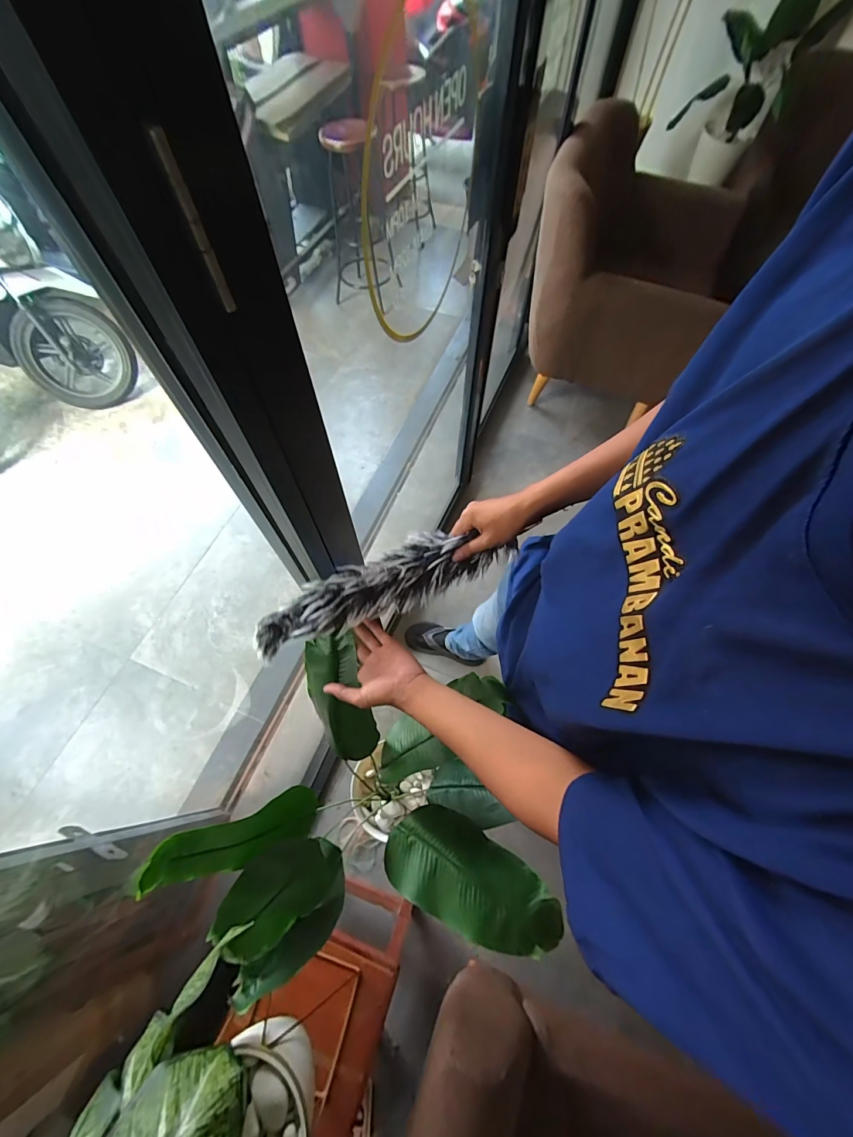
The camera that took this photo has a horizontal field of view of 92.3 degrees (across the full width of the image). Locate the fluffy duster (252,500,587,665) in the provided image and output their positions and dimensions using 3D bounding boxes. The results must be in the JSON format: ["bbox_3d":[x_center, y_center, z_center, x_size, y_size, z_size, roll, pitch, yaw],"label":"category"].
[{"bbox_3d":[-0.075,0.022,0.613,0.397,0.062,0.097,-21,66,1],"label":"fluffy duster"}]

